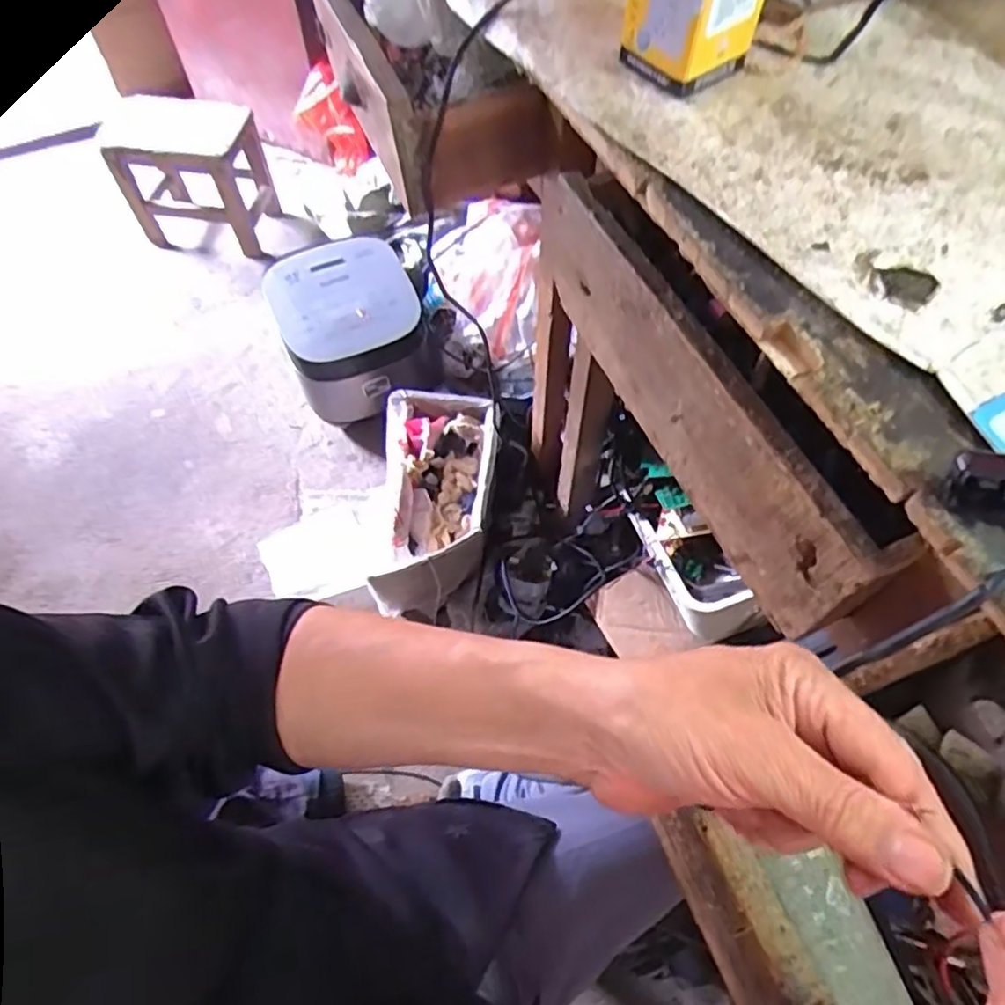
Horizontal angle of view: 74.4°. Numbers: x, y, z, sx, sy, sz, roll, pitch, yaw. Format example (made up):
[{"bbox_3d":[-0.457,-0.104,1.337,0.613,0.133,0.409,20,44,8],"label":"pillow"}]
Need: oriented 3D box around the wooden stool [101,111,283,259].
[{"bbox_3d":[-0.635,-0.683,1.407,0.312,0.296,0.186,14,64,8],"label":"wooden stool"}]

